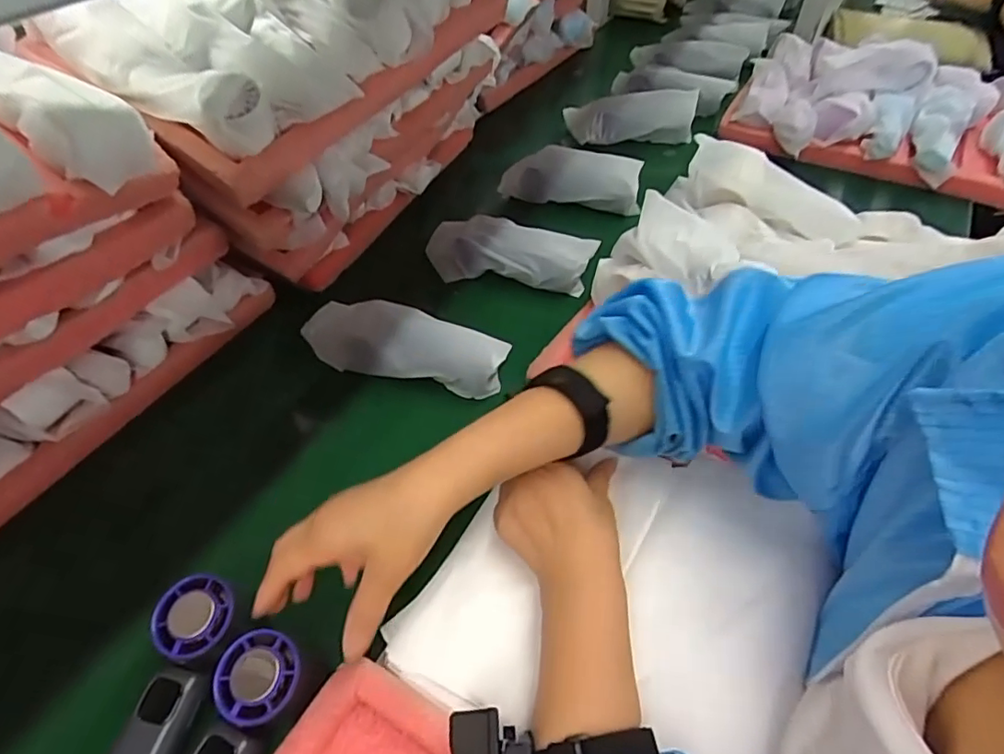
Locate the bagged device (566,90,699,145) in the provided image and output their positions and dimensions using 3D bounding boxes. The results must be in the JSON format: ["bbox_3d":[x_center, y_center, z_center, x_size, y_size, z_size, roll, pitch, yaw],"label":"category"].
[{"bbox_3d":[0.213,-0.411,0.888,0.207,0.059,0.071,-6,49,-4],"label":"bagged device"}]

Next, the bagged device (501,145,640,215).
[{"bbox_3d":[0.094,-0.272,0.756,0.183,0.069,0.043,8,50,8],"label":"bagged device"}]

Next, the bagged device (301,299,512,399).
[{"bbox_3d":[-0.095,-0.032,0.561,0.193,0.061,0.064,10,50,10],"label":"bagged device"}]

